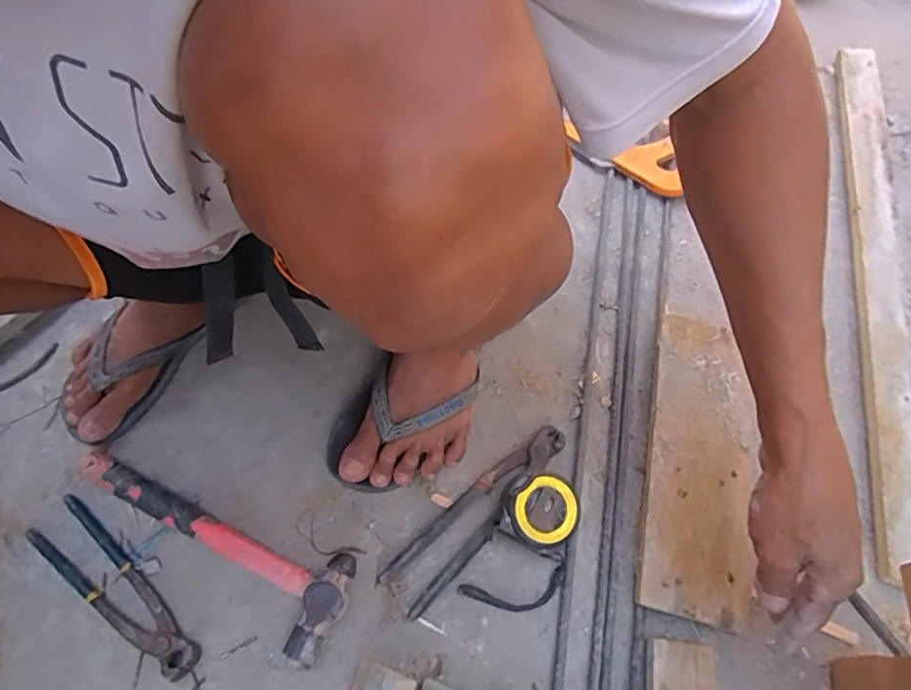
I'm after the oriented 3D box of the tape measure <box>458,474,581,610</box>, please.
[{"bbox_3d":[0.065,0.178,0.512,0.080,0.051,0.125,23,64,16],"label":"tape measure"}]

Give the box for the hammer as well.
[{"bbox_3d":[-0.246,0.195,0.542,0.305,0.027,0.088,18,63,14],"label":"hammer"}]

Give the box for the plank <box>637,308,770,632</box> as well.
[{"bbox_3d":[0.239,0.107,0.555,0.100,0.028,0.297,8,61,9],"label":"plank"}]

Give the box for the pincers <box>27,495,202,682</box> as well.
[{"bbox_3d":[-0.322,0.226,0.535,0.222,0.015,0.051,32,67,20],"label":"pincers"}]

